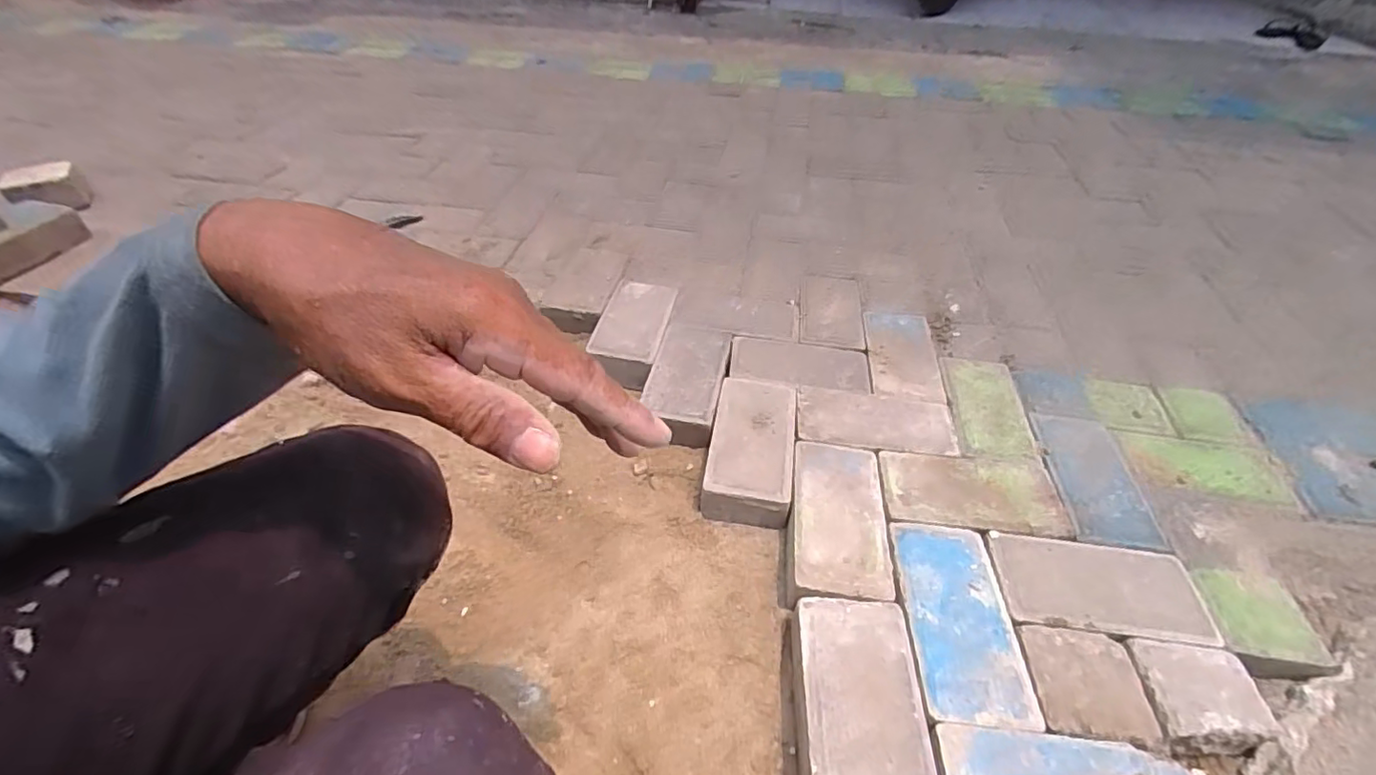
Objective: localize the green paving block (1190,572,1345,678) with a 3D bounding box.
[{"bbox_3d":[0.592,0.248,0.611,0.113,0.051,0.101,7,43,3],"label":"green paving block"}]

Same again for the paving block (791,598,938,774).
[{"bbox_3d":[0.150,0.305,0.526,0.109,0.065,0.208,5,43,1],"label":"paving block"}]

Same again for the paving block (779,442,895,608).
[{"bbox_3d":[0.172,0.158,0.682,0.109,0.049,0.207,8,43,4],"label":"paving block"}]

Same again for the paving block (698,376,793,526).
[{"bbox_3d":[0.084,0.078,0.765,0.104,0.049,0.209,9,43,5],"label":"paving block"}]

